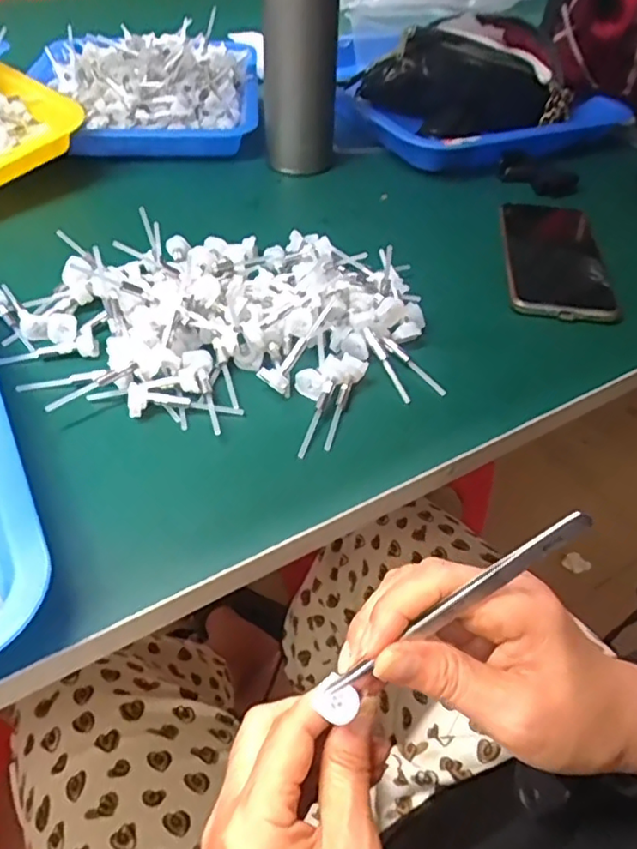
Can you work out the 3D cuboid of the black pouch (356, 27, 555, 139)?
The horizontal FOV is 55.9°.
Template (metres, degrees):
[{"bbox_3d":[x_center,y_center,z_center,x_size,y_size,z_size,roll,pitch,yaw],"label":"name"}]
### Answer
[{"bbox_3d":[0.136,-0.356,0.621,0.081,0.076,0.183,-32,56,-29],"label":"black pouch"}]

